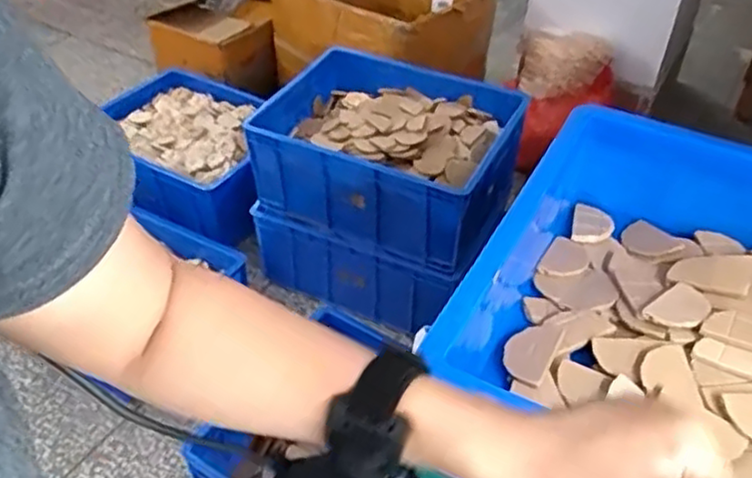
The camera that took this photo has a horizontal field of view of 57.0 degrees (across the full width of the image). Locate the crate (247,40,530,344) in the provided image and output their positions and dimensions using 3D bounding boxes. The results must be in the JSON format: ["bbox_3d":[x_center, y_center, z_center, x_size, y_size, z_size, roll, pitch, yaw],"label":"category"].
[{"bbox_3d":[0.017,-0.199,1.682,0.602,0.275,0.441,19,45,20],"label":"crate"}]

